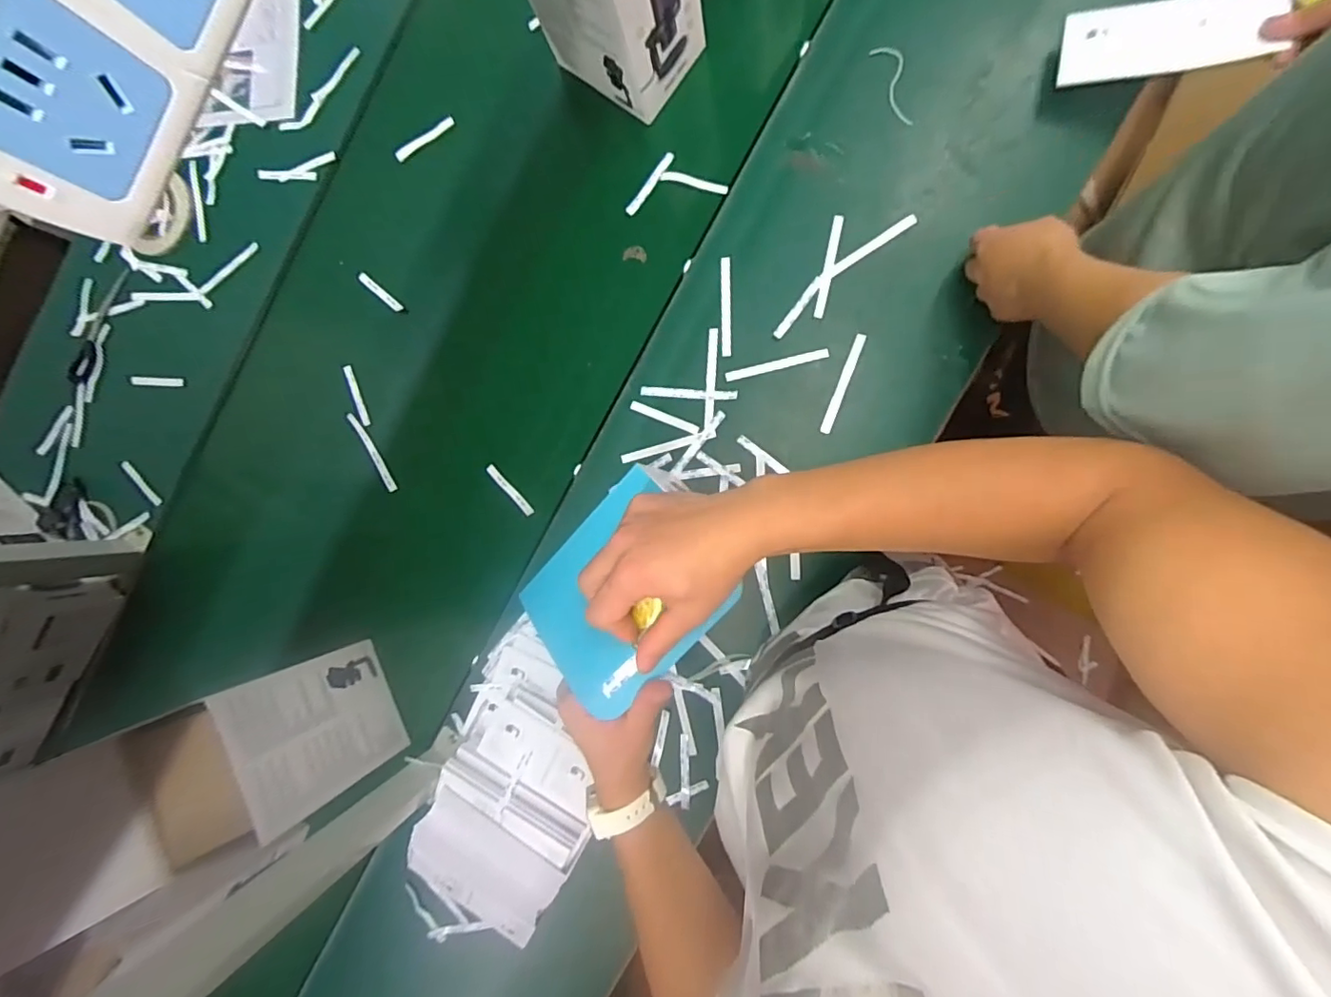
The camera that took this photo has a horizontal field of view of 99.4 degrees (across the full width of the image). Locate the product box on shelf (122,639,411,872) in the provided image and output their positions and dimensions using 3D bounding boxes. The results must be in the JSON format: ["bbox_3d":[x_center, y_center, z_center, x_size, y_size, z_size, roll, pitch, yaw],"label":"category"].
[{"bbox_3d":[-0.455,0.287,0.668,0.136,0.218,0.154,-18,87,4],"label":"product box on shelf"}]

